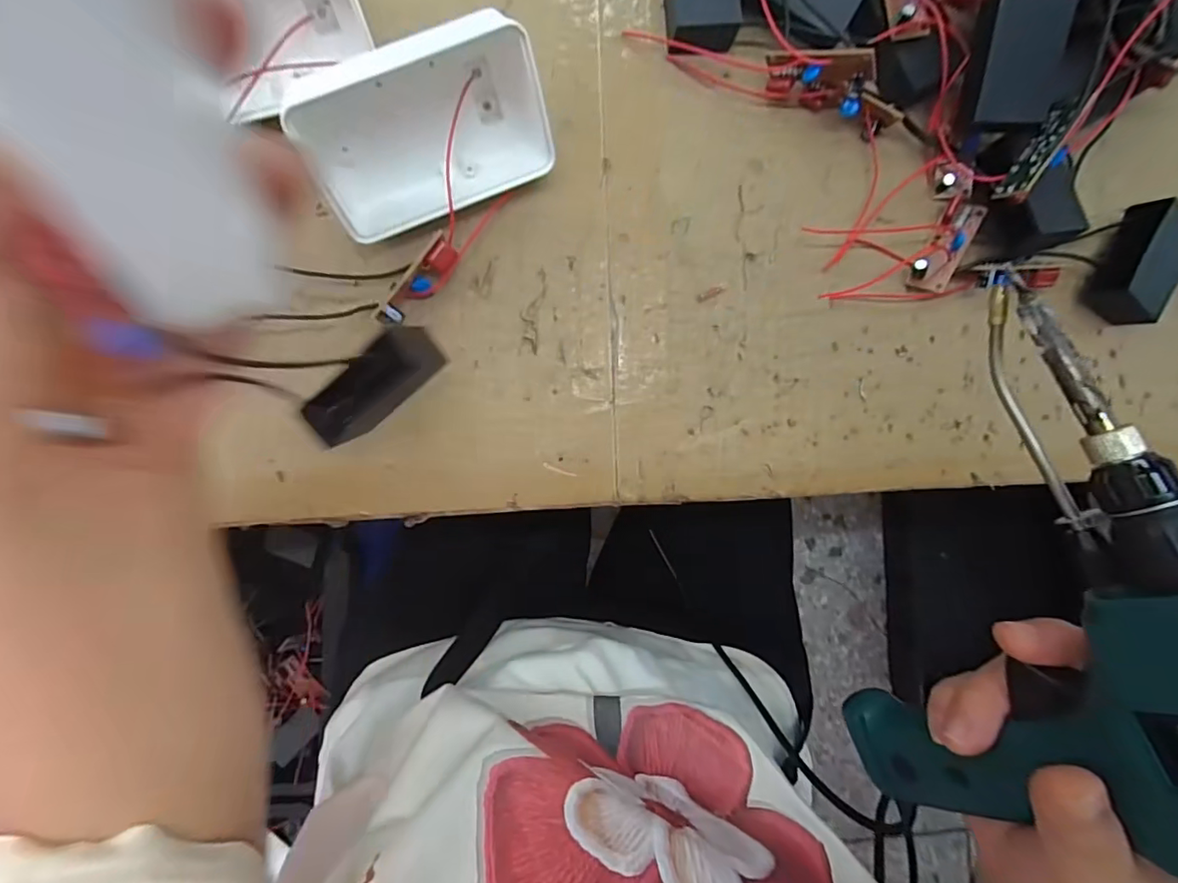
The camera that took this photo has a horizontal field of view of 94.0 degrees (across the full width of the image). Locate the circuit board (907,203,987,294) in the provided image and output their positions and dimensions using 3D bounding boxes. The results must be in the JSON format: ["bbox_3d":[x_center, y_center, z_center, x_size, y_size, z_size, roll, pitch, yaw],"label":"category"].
[{"bbox_3d":[0.165,-0.091,0.254,0.016,0.008,0.044,30,89,-5],"label":"circuit board"}]

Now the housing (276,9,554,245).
[{"bbox_3d":[-0.065,-0.119,0.217,0.092,0.060,0.031,-27,49,-5],"label":"housing"}]

